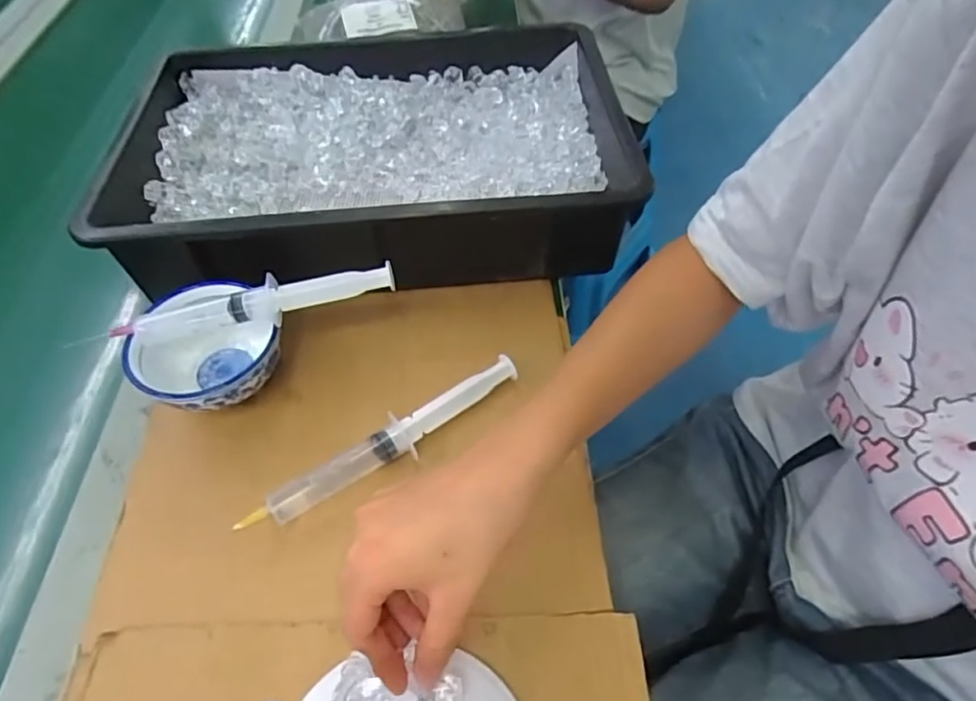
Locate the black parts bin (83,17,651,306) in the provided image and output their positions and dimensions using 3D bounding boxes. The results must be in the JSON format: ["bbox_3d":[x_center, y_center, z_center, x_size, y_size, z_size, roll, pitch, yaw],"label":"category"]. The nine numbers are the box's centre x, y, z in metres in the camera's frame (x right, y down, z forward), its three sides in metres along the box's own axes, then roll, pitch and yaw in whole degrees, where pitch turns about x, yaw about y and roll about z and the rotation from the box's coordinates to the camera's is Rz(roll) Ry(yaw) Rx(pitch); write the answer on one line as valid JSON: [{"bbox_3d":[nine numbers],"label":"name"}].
[{"bbox_3d":[-0.097,-0.173,0.528,0.416,0.089,0.277,-5,53,-3],"label":"black parts bin"}]

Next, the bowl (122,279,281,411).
[{"bbox_3d":[-0.197,0.005,0.419,0.090,0.051,0.107,-31,59,-20],"label":"bowl"}]

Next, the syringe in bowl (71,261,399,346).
[{"bbox_3d":[-0.167,-0.031,0.406,0.204,0.027,0.024,-10,54,-6],"label":"syringe in bowl"}]

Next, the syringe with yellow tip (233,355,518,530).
[{"bbox_3d":[-0.064,0.060,0.392,0.196,0.017,0.028,-34,60,-21],"label":"syringe with yellow tip"}]

